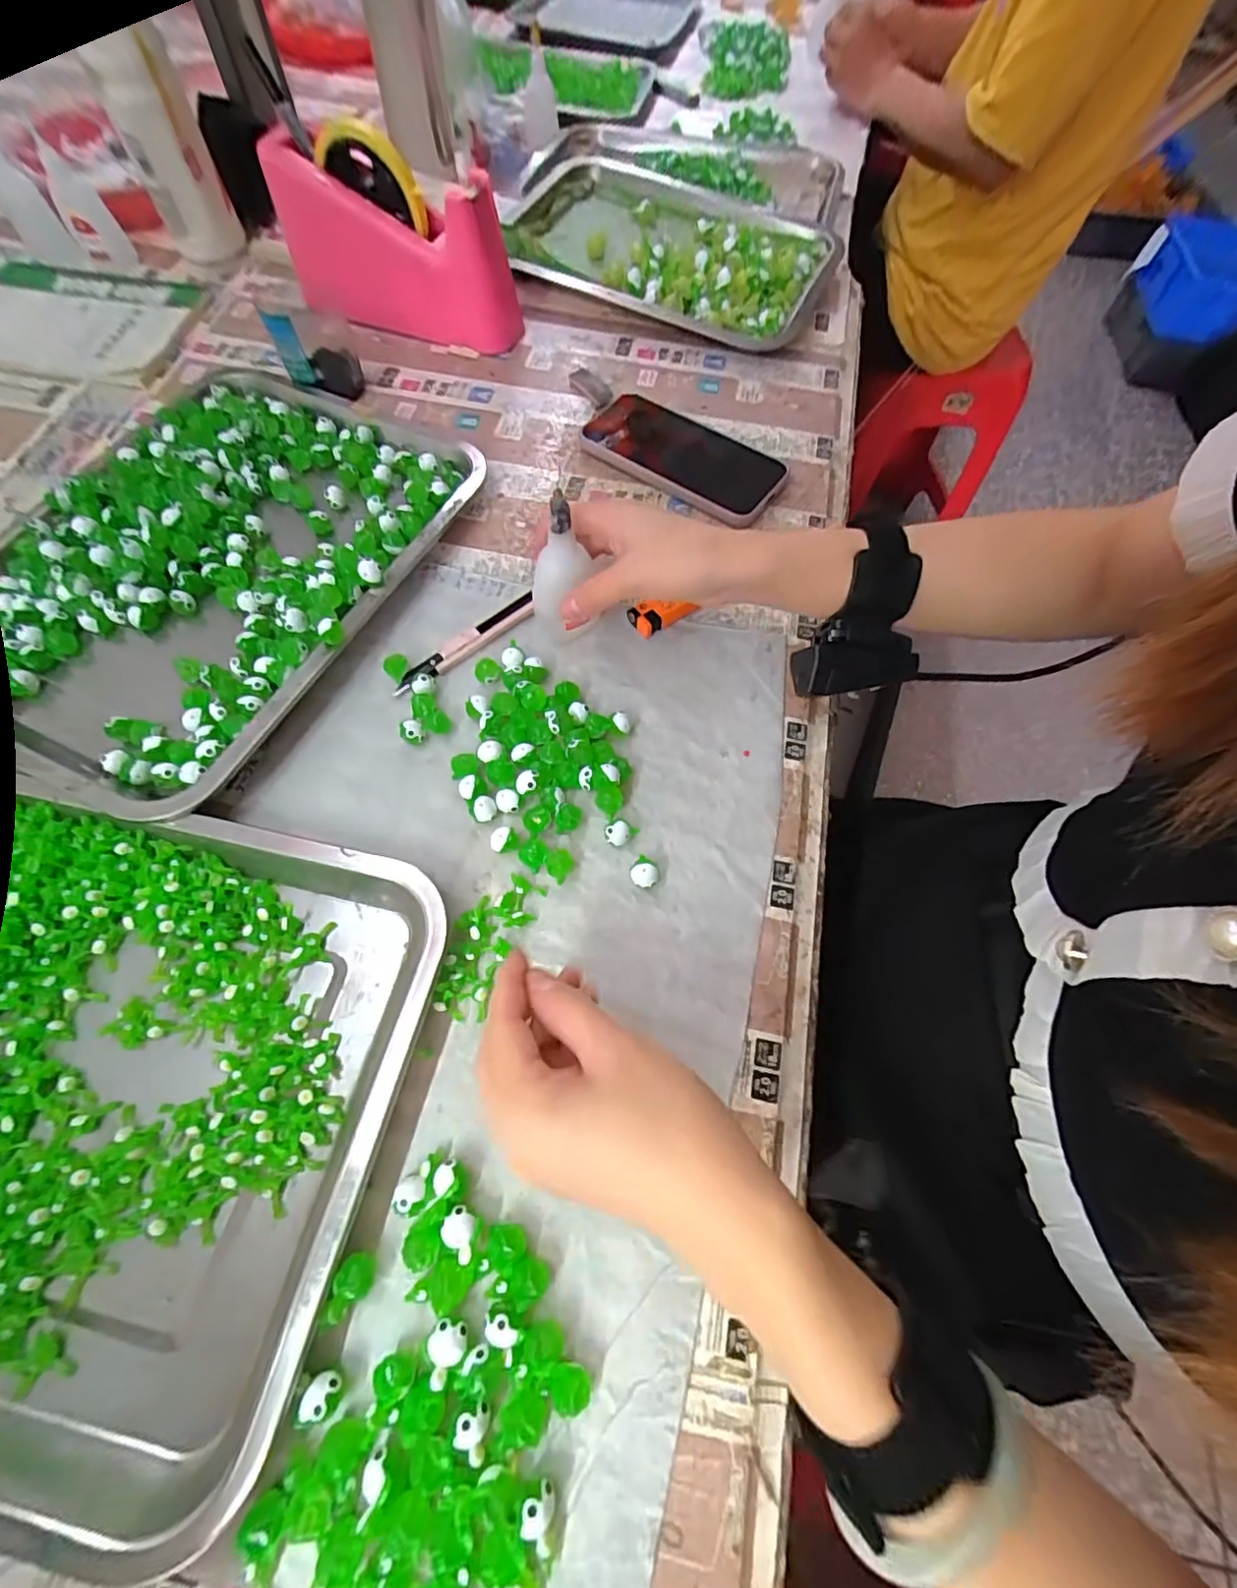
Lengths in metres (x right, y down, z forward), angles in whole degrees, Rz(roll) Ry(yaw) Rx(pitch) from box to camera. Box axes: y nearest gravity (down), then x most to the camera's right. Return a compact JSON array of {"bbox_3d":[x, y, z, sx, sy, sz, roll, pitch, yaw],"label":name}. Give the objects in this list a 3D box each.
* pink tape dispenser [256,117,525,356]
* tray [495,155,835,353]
[{"bbox_3d":[-0.188,-0.465,0.495,0.195,0.117,0.061,21,65,8],"label":"pink tape dispenser"},{"bbox_3d":[0.049,-0.536,0.578,0.313,0.035,0.243,20,65,8],"label":"tray"}]

